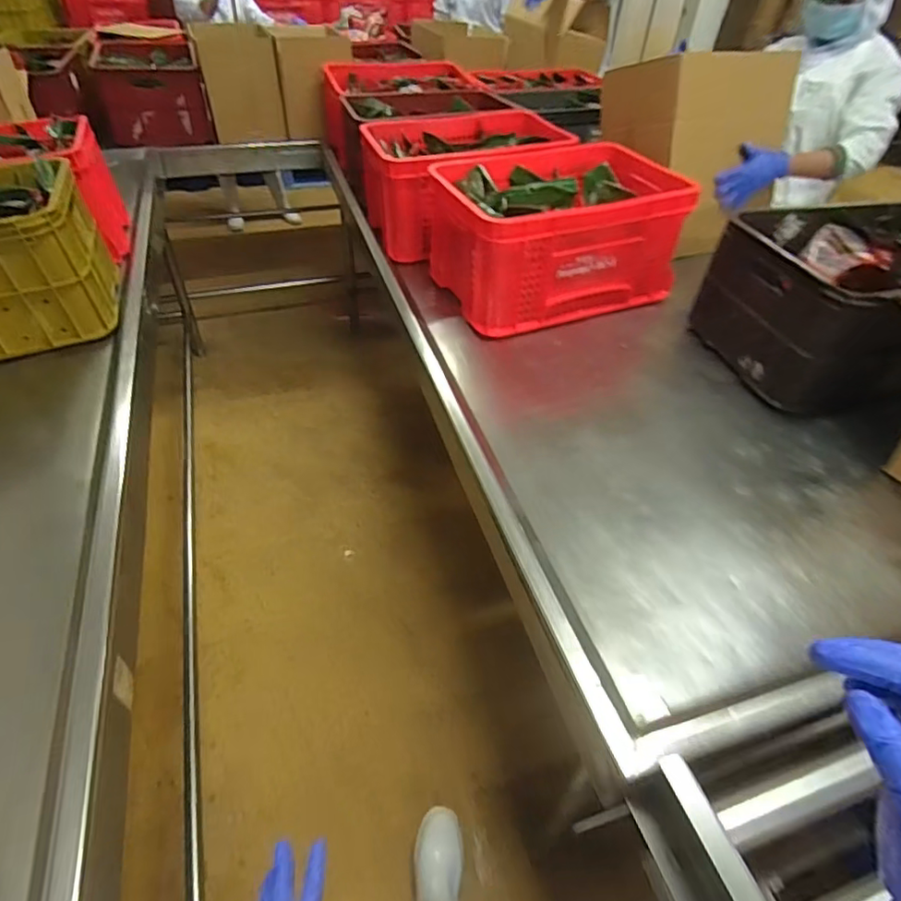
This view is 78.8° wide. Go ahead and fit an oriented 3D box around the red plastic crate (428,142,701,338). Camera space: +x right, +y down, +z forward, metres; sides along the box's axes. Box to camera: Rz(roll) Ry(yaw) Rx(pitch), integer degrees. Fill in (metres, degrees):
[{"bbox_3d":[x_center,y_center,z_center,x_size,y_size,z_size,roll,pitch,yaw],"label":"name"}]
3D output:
[{"bbox_3d":[0.223,-0.501,1.273,0.513,0.260,0.397,-13,48,-16],"label":"red plastic crate"}]

